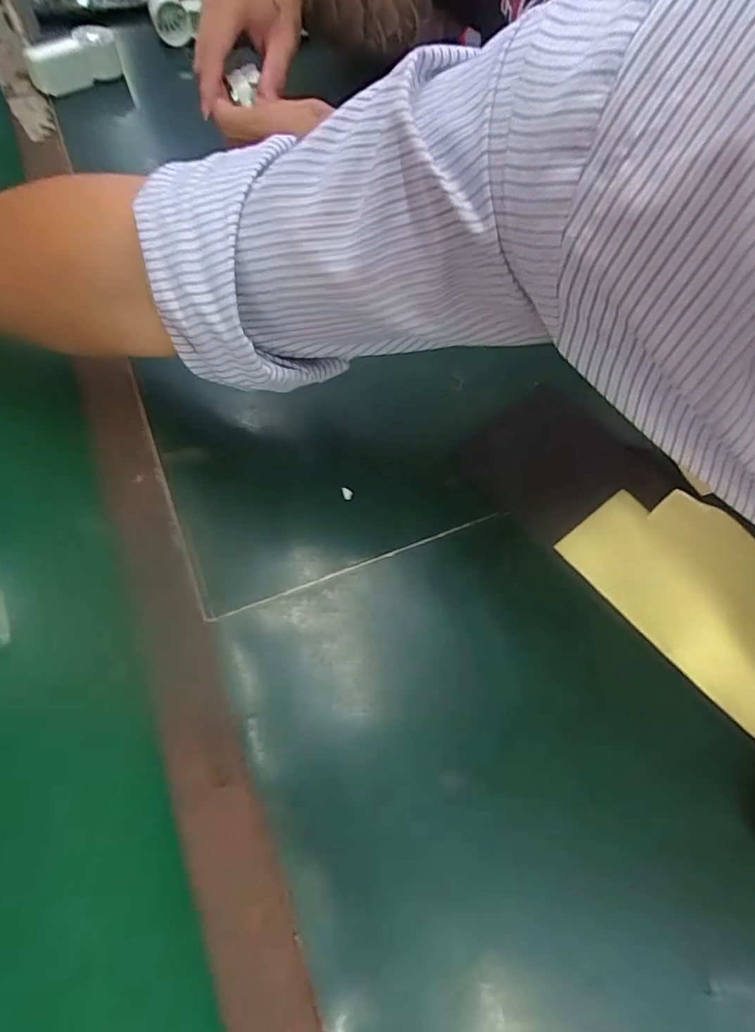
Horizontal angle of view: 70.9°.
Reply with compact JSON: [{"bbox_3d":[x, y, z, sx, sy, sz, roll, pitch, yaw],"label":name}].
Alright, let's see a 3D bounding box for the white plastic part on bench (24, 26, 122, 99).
[{"bbox_3d":[-0.308,-0.468,0.544,0.033,0.037,0.093,35,67,15],"label":"white plastic part on bench"}]

